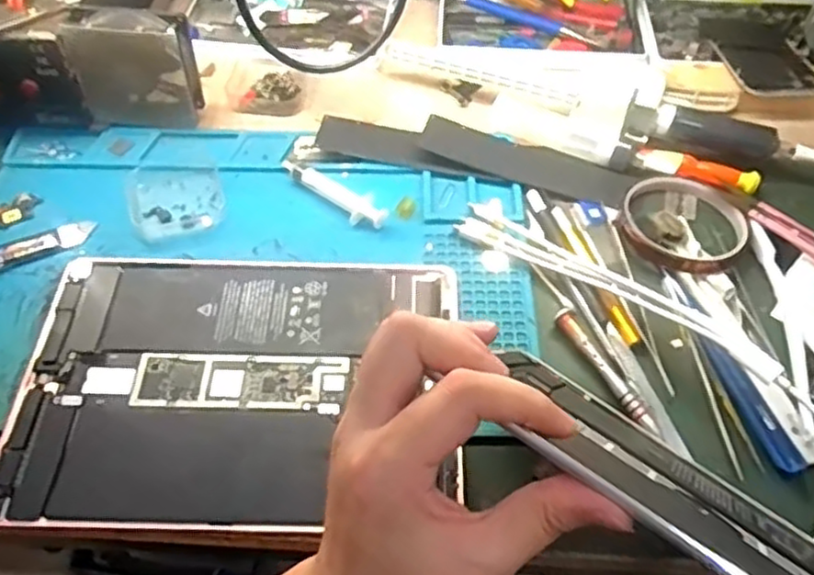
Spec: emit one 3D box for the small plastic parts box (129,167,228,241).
[{"bbox_3d":[-0.160,-0.064,0.494,0.062,0.010,0.065,-13,55,-11],"label":"small plastic parts box"}]

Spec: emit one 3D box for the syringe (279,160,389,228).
[{"bbox_3d":[-0.052,-0.069,0.500,0.089,0.009,0.023,37,61,23],"label":"syringe"}]

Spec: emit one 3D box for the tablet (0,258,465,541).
[{"bbox_3d":[-0.095,0.055,0.411,0.244,0.013,0.170,1,54,0],"label":"tablet"}]

